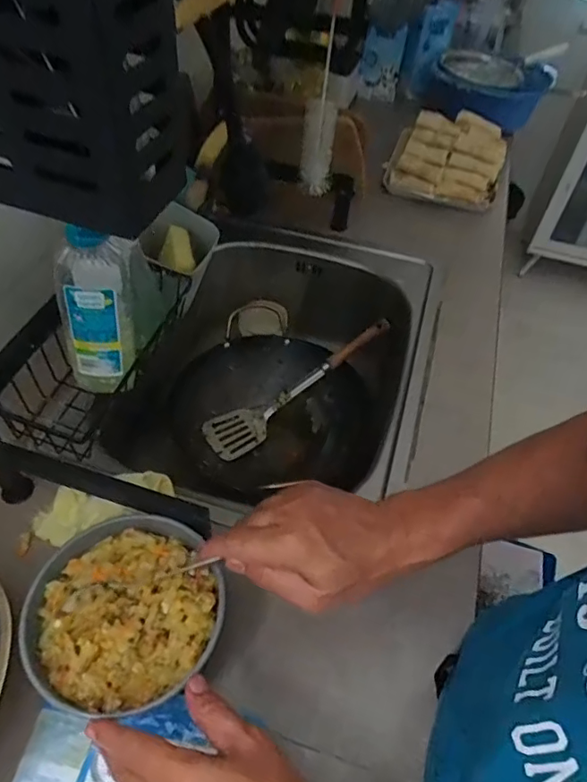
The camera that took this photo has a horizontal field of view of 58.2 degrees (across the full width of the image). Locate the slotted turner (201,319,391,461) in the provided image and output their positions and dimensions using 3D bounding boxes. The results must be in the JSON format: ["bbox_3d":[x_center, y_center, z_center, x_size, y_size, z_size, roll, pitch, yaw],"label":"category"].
[{"bbox_3d":[0.011,-0.012,0.859,0.344,0.052,0.068,-37,59,-5],"label":"slotted turner"}]

